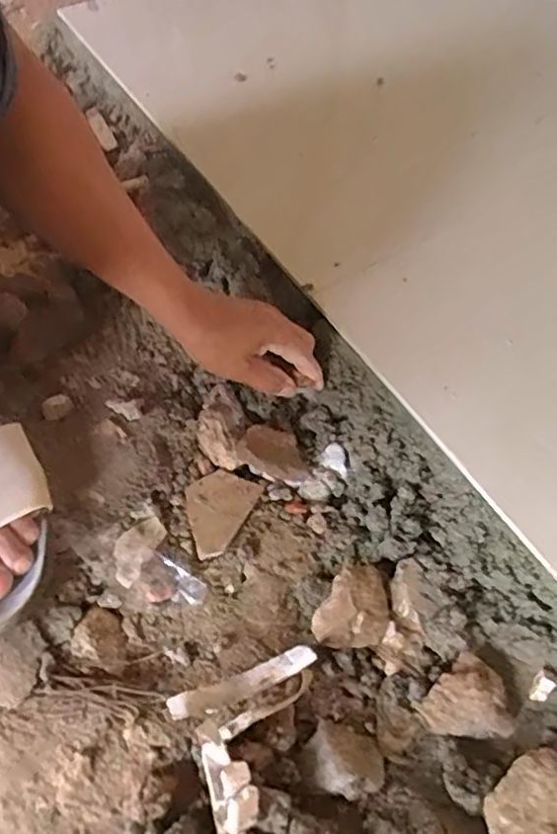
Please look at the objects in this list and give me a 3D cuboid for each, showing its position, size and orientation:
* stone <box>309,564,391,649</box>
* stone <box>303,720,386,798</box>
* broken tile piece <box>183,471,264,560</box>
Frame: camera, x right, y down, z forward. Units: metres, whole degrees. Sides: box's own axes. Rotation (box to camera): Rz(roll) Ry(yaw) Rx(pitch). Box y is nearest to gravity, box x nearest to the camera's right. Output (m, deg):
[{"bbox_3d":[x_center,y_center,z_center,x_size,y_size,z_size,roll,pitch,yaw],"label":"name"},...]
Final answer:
[{"bbox_3d":[0.060,0.142,0.460,0.049,0.022,0.066,29,64,16],"label":"stone"},{"bbox_3d":[0.044,0.231,0.414,0.053,0.025,0.040,16,61,9],"label":"stone"},{"bbox_3d":[-0.055,0.077,0.510,0.056,0.008,0.074,25,63,14],"label":"broken tile piece"}]

